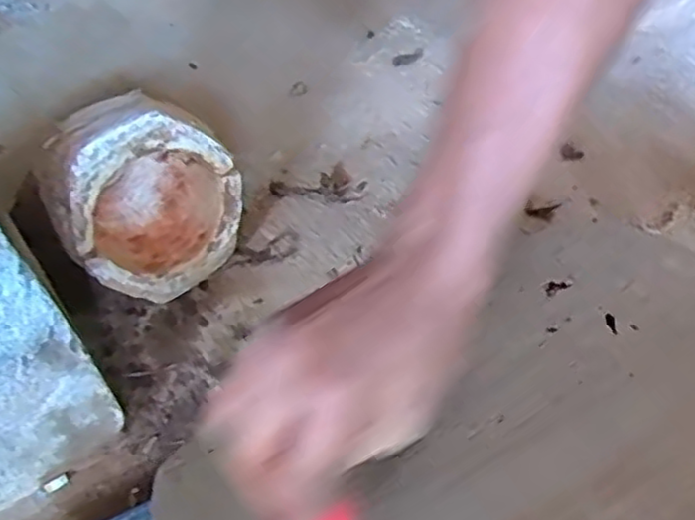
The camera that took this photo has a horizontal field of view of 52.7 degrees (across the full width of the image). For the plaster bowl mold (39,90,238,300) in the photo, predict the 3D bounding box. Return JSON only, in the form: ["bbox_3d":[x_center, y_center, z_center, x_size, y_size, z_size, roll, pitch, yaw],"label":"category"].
[{"bbox_3d":[-0.249,-0.084,0.819,0.190,0.216,0.179,-33,51,-22],"label":"plaster bowl mold"}]

